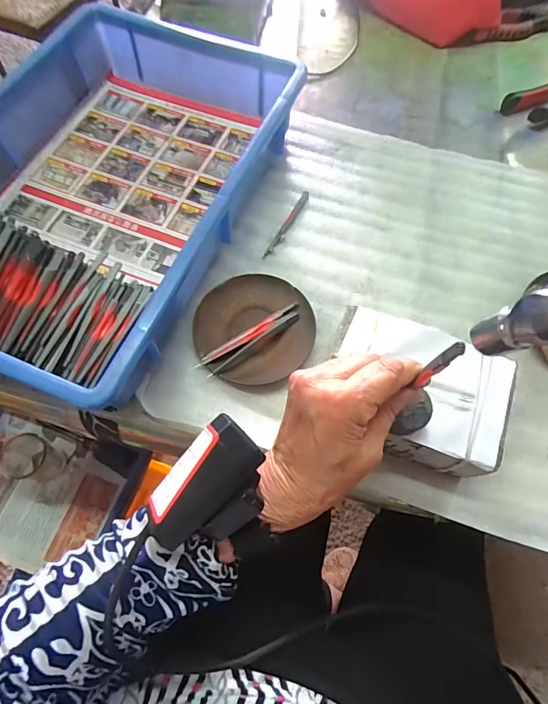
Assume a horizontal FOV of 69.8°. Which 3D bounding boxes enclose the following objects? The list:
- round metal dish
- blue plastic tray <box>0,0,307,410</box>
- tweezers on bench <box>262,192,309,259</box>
[{"bbox_3d":[-0.018,-0.024,0.381,0.111,0.013,0.109,1,66,-2],"label":"round metal dish"},{"bbox_3d":[-0.170,-0.174,0.407,0.275,0.078,0.427,21,67,7],"label":"blue plastic tray"},{"bbox_3d":[0.016,-0.145,0.440,0.009,0.004,0.105,26,68,9],"label":"tweezers on bench"}]

